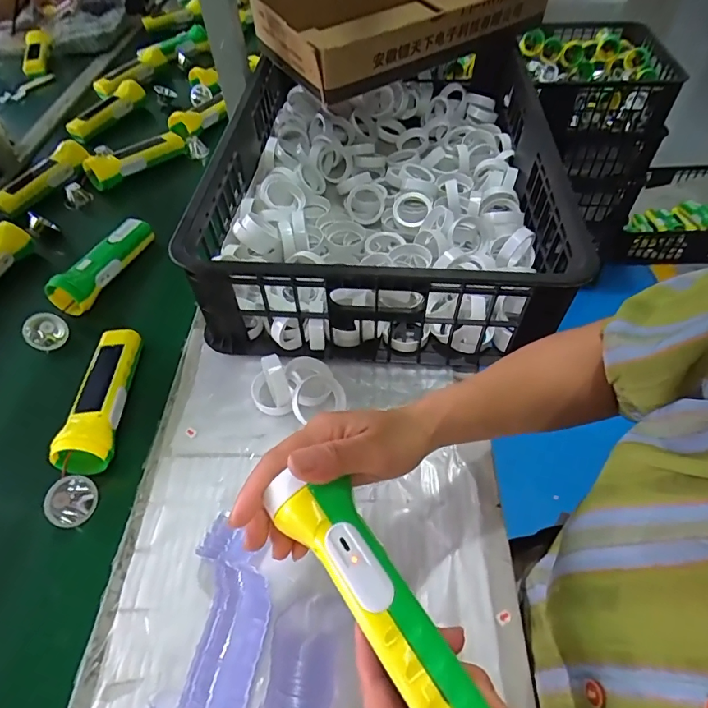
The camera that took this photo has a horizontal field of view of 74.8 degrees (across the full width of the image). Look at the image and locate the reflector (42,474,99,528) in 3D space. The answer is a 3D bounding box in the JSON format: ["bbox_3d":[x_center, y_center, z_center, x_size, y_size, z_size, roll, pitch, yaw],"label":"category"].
[{"bbox_3d":[-0.256,0.132,0.418,0.043,0.022,0.043,-2,53,3],"label":"reflector"}]

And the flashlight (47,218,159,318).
[{"bbox_3d":[-0.330,-0.126,0.610,0.044,0.045,0.164,15,54,15],"label":"flashlight"}]

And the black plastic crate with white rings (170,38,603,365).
[{"bbox_3d":[0.041,-0.251,0.621,0.392,0.134,0.551,0,51,4],"label":"black plastic crate with white rings"}]

